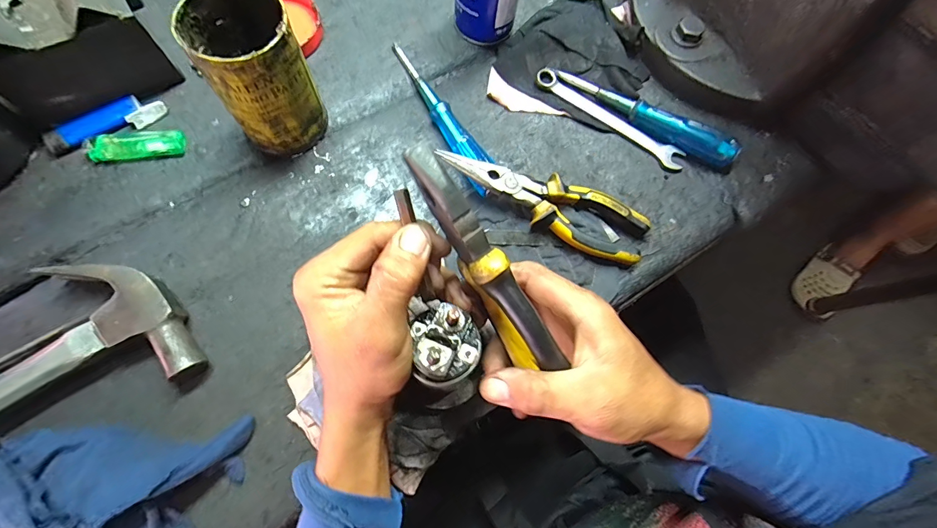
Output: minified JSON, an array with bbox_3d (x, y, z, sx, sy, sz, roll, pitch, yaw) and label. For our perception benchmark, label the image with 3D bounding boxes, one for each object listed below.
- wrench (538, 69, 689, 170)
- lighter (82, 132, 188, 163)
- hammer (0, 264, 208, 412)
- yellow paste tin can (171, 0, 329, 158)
[{"bbox_3d":[0.142,-0.146,0.397,0.165,0.011,0.024,36,74,9],"label":"wrench"},{"bbox_3d":[-0.296,-0.105,0.354,0.077,0.007,0.023,-6,87,-10],"label":"lighter"},{"bbox_3d":[-0.375,0.105,0.279,0.332,0.037,0.113,-28,75,-11],"label":"hammer"},{"bbox_3d":[-0.169,-0.152,0.328,0.074,0.115,0.077,-23,74,-10],"label":"yellow paste tin can"}]

